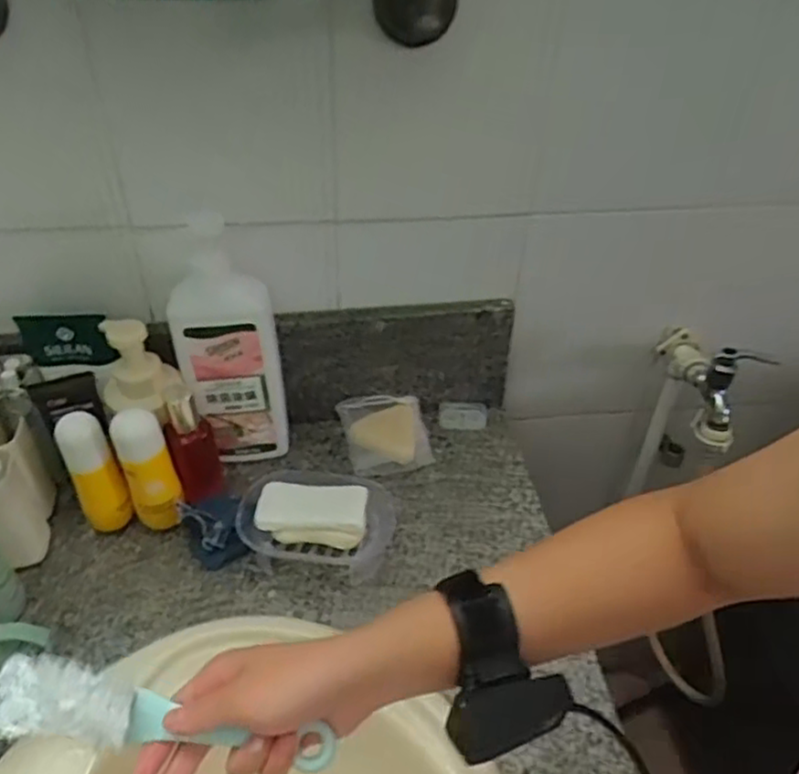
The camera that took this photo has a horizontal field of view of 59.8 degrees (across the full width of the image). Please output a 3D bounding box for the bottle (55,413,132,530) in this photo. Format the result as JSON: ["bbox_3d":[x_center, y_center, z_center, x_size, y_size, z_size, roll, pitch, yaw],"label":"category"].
[{"bbox_3d":[-0.297,0.092,0.686,0.040,0.153,0.037,-21,46,-28],"label":"bottle"}]

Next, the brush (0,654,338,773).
[{"bbox_3d":[-0.140,0.195,0.406,0.204,0.023,0.038,9,42,4],"label":"brush"}]

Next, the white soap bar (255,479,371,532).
[{"bbox_3d":[-0.087,0.115,0.693,0.106,0.021,0.053,5,40,0],"label":"white soap bar"}]

